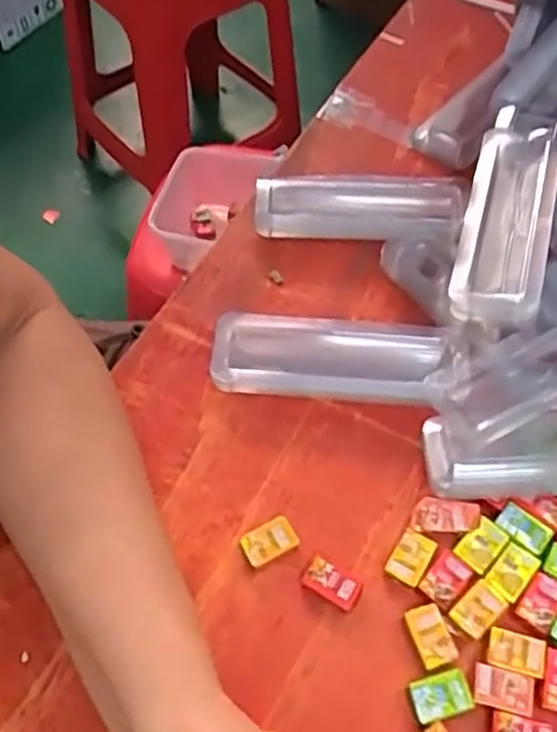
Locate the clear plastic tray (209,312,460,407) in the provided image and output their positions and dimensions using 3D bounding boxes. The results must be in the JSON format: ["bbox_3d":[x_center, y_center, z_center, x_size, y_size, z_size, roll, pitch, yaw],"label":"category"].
[{"bbox_3d":[0.030,-0.004,0.385,0.130,0.027,0.046,6,57,4],"label":"clear plastic tray"}]

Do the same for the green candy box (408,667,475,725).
[{"bbox_3d":[0.071,0.144,0.303,0.025,0.004,0.017,-14,58,-9],"label":"green candy box"}]

